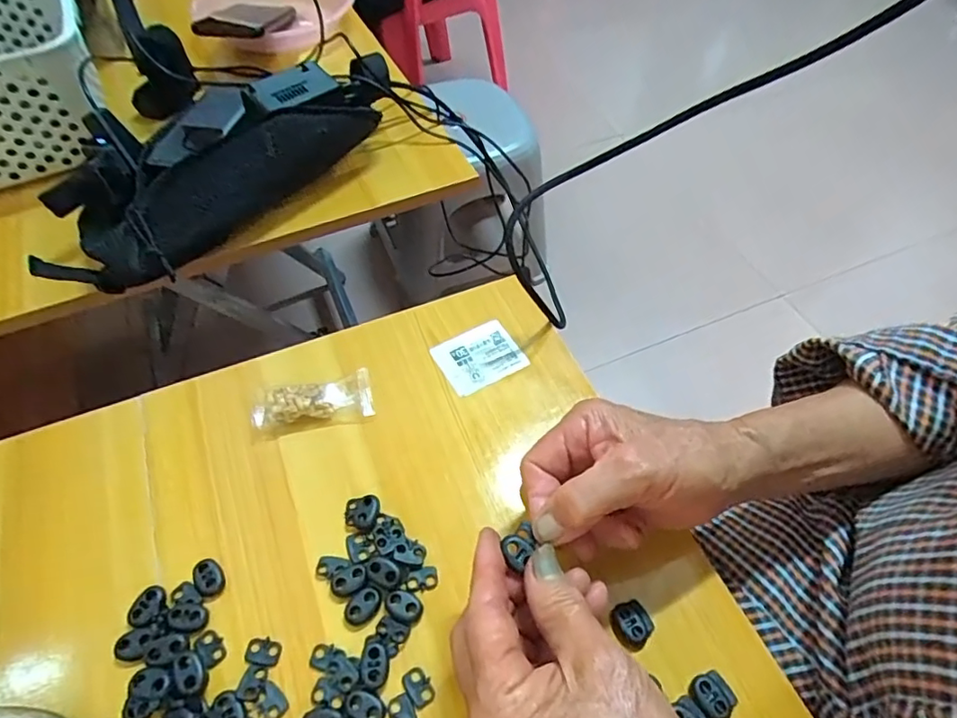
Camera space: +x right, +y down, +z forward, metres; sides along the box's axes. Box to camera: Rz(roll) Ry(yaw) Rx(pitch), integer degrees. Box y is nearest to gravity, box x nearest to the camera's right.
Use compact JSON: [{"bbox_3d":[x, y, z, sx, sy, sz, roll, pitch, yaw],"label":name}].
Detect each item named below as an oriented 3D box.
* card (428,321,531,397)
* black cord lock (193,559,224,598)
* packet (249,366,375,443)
[{"bbox_3d":[0.001,-0.002,0.421,0.059,0.005,0.047,-27,63,-16],"label":"card"},{"bbox_3d":[-0.155,0.124,0.319,0.015,0.004,0.022,-28,58,-20],"label":"black cord lock"},{"bbox_3d":[-0.115,0.029,0.382,0.081,0.015,0.036,-11,54,-9],"label":"packet"}]

